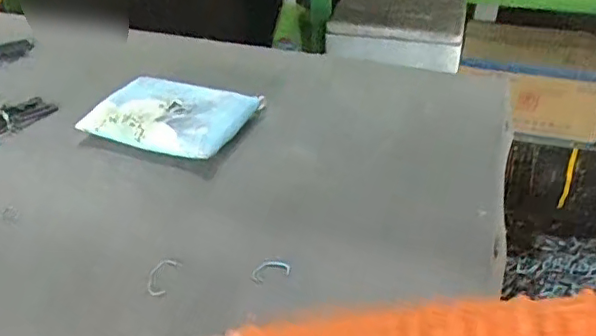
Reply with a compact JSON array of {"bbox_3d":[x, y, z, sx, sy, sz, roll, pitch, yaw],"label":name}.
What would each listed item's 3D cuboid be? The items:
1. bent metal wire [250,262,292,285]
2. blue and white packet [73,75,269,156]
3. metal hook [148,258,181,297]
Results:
[{"bbox_3d":[-0.022,0.083,0.469,0.032,0.006,0.015,-12,38,-13],"label":"bent metal wire"},{"bbox_3d":[-0.133,-0.059,0.636,0.160,0.033,0.112,12,39,17],"label":"blue and white packet"},{"bbox_3d":[-0.110,0.087,0.465,0.023,0.004,0.038,8,38,13],"label":"metal hook"}]

